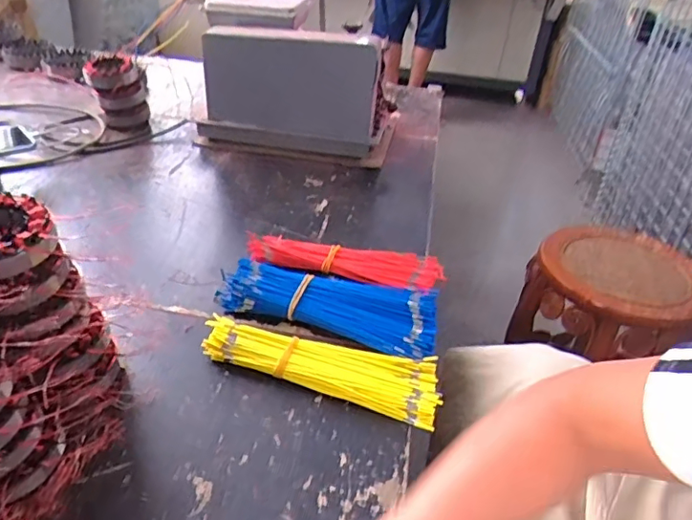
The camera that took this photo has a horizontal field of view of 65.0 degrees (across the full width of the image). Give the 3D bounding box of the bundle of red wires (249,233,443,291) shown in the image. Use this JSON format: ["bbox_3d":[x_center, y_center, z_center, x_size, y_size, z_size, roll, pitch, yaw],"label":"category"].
[{"bbox_3d":[-0.004,0.003,0.698,0.249,0.032,0.058,10,35,6],"label":"bundle of red wires"}]

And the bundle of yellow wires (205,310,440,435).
[{"bbox_3d":[-0.024,0.105,0.555,0.239,0.028,0.070,15,36,13],"label":"bundle of yellow wires"}]

